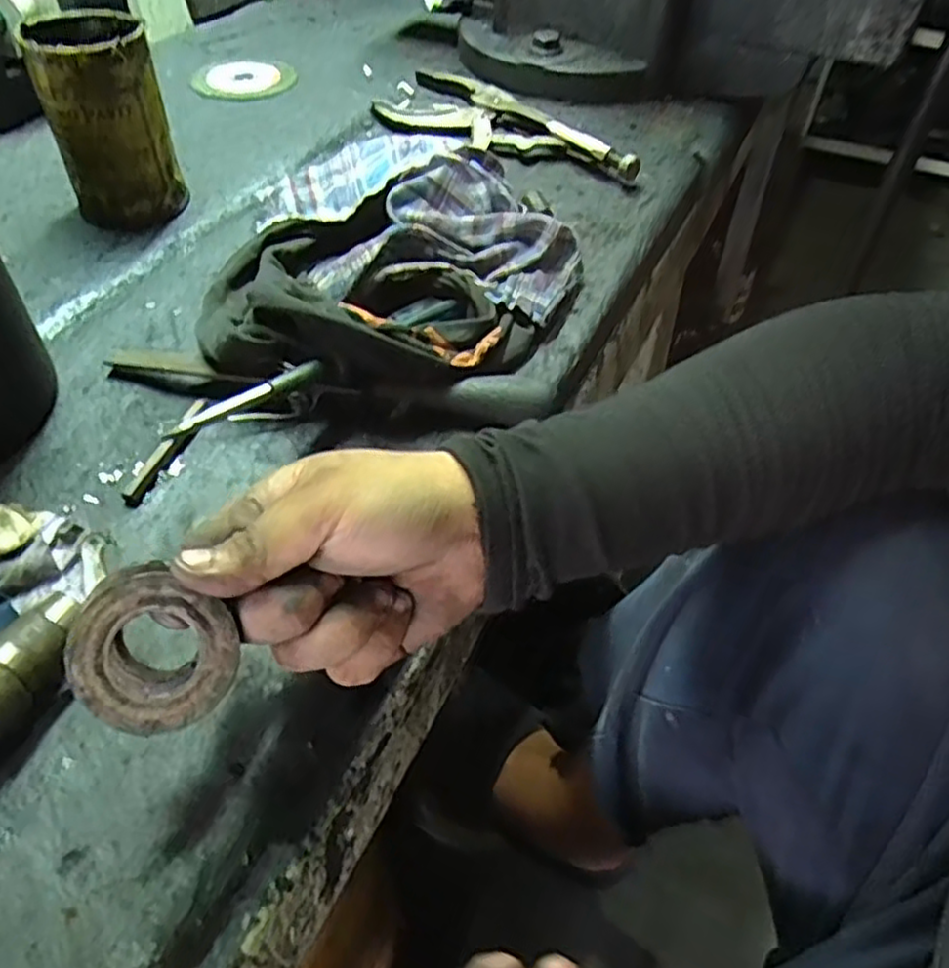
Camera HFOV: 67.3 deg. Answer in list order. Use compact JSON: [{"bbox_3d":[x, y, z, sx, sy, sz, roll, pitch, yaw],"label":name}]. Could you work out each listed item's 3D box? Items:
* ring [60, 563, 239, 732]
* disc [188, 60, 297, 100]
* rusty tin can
[{"bbox_3d":[-0.105,0.055,0.235,0.051,0.013,0.048,0,89,-14],"label":"ring"},{"bbox_3d":[-0.222,-0.392,0.690,0.097,0.008,0.087,-8,49,-8],"label":"disc"},{"bbox_3d":[-0.247,-0.245,0.486,0.074,0.116,0.073,-20,52,-18],"label":"rusty tin can"}]

